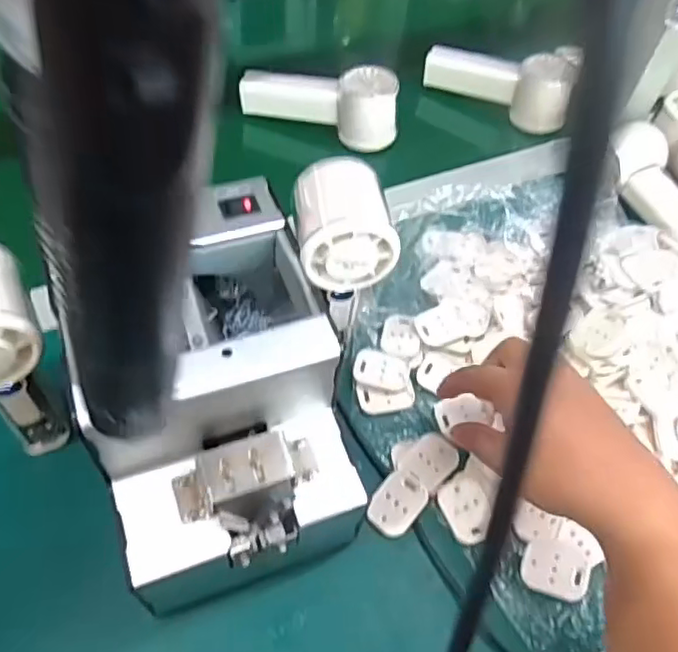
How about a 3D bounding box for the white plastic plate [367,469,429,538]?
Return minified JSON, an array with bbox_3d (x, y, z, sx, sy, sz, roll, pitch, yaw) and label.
[{"bbox_3d":[0.038,0.114,0.407,0.029,0.008,0.042,36,59,19],"label":"white plastic plate"}]

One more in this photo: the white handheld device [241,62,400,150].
[{"bbox_3d":[-0.020,-0.210,0.590,0.151,0.056,0.045,8,54,0],"label":"white handheld device"}]

